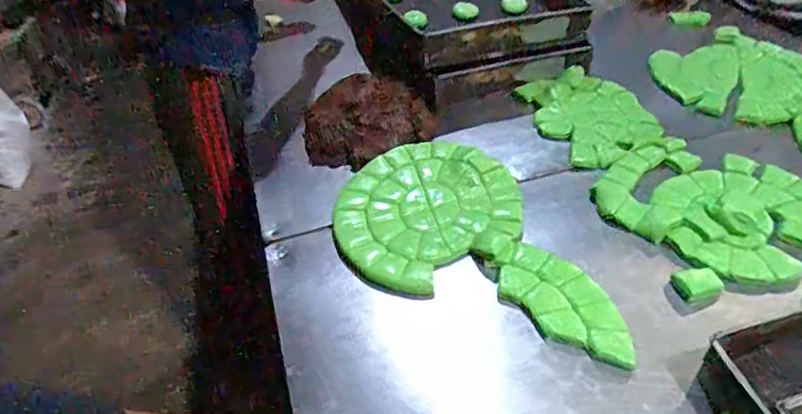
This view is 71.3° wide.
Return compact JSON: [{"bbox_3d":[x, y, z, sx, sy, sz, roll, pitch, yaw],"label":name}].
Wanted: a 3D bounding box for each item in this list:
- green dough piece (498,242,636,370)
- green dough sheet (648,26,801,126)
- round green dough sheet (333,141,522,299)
[{"bbox_3d":[0.212,0.120,0.702,0.108,0.021,0.193,-30,47,-27],"label":"green dough piece"},{"bbox_3d":[0.661,-0.264,1.092,0.330,0.016,0.286,-22,45,-22],"label":"green dough sheet"},{"bbox_3d":[0.043,-0.001,0.850,0.263,0.020,0.319,3,41,8],"label":"round green dough sheet"}]

